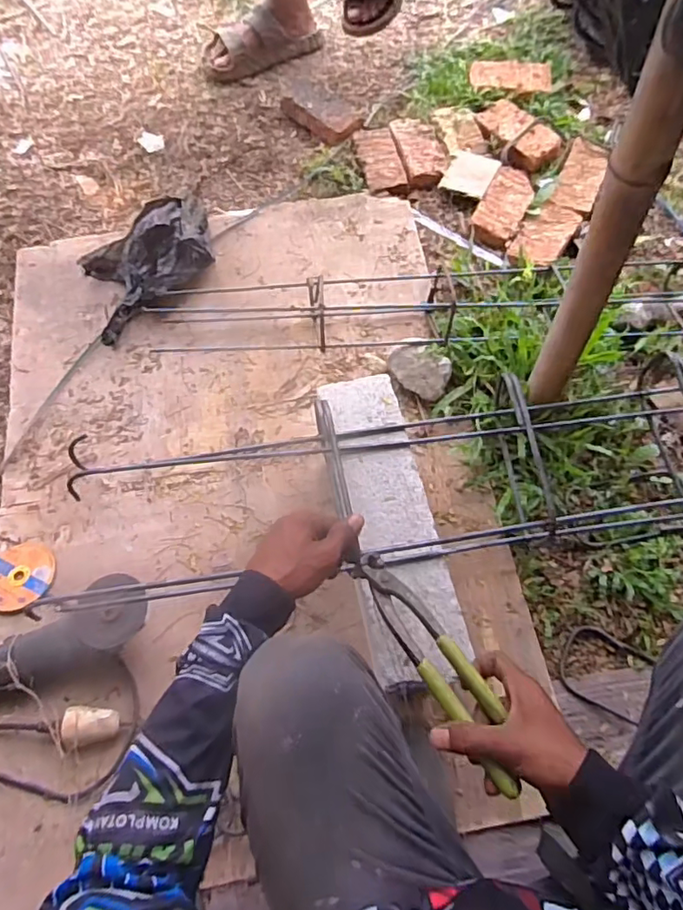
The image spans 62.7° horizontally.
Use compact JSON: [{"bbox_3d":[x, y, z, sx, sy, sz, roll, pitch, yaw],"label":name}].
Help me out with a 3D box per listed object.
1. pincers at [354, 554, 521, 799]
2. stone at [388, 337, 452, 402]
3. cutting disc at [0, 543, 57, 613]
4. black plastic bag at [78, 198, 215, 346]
[{"bbox_3d":[0.084,0.176,0.486,0.043,0.027,0.216,-33,62,-9],"label":"pincers"},{"bbox_3d":[0.129,-0.142,0.924,0.117,0.058,0.073,41,77,15],"label":"stone"},{"bbox_3d":[-0.481,0.182,0.836,0.104,0.007,0.106,0,53,-1],"label":"cutting disc"},{"bbox_3d":[-0.351,-0.361,1.019,0.253,0.076,0.213,-26,71,-7],"label":"black plastic bag"}]

